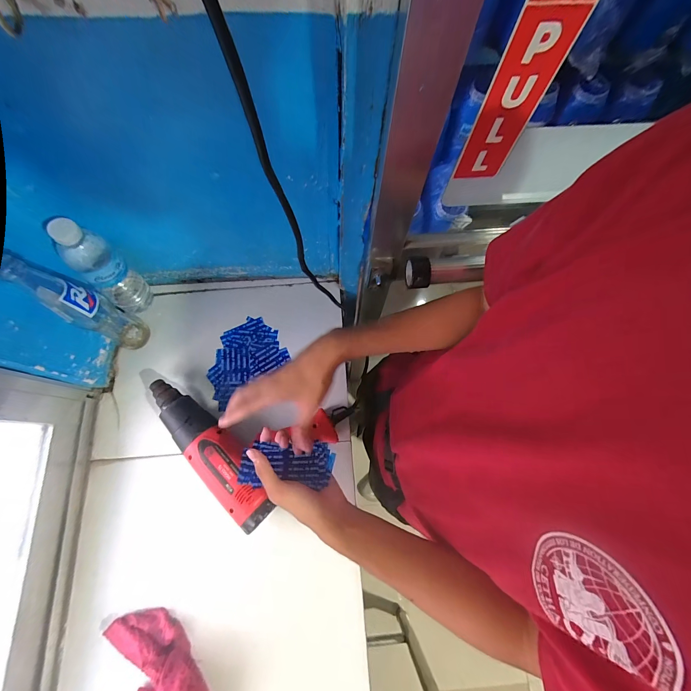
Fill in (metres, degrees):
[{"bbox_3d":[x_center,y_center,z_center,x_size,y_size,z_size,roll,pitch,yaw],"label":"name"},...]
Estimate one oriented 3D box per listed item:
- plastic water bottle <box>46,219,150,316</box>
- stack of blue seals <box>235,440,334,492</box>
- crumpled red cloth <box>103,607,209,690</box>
[{"bbox_3d":[-0.368,-0.112,0.485,0.056,0.222,0.061,1,73,-2],"label":"plastic water bottle"},{"bbox_3d":[-0.076,0.158,0.416,0.121,0.018,0.059,2,42,-6],"label":"stack of blue seals"},{"bbox_3d":[-0.242,0.465,0.404,0.129,0.050,0.211,-17,74,-7],"label":"crumpled red cloth"}]

